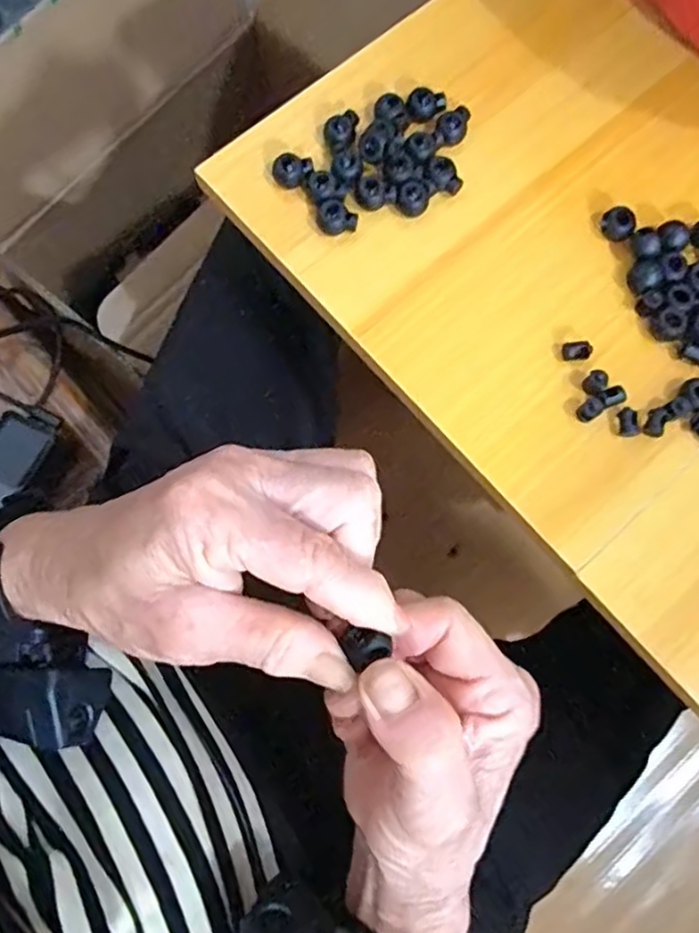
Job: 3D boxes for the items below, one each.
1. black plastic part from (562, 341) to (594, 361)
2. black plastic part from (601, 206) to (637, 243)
[{"bbox_3d":[0.119,-0.060,0.339,0.016,0.007,0.009,-11,77,-4],"label":"black plastic part"},{"bbox_3d":[0.146,-0.131,0.352,0.018,0.009,0.016,31,77,6],"label":"black plastic part"}]

